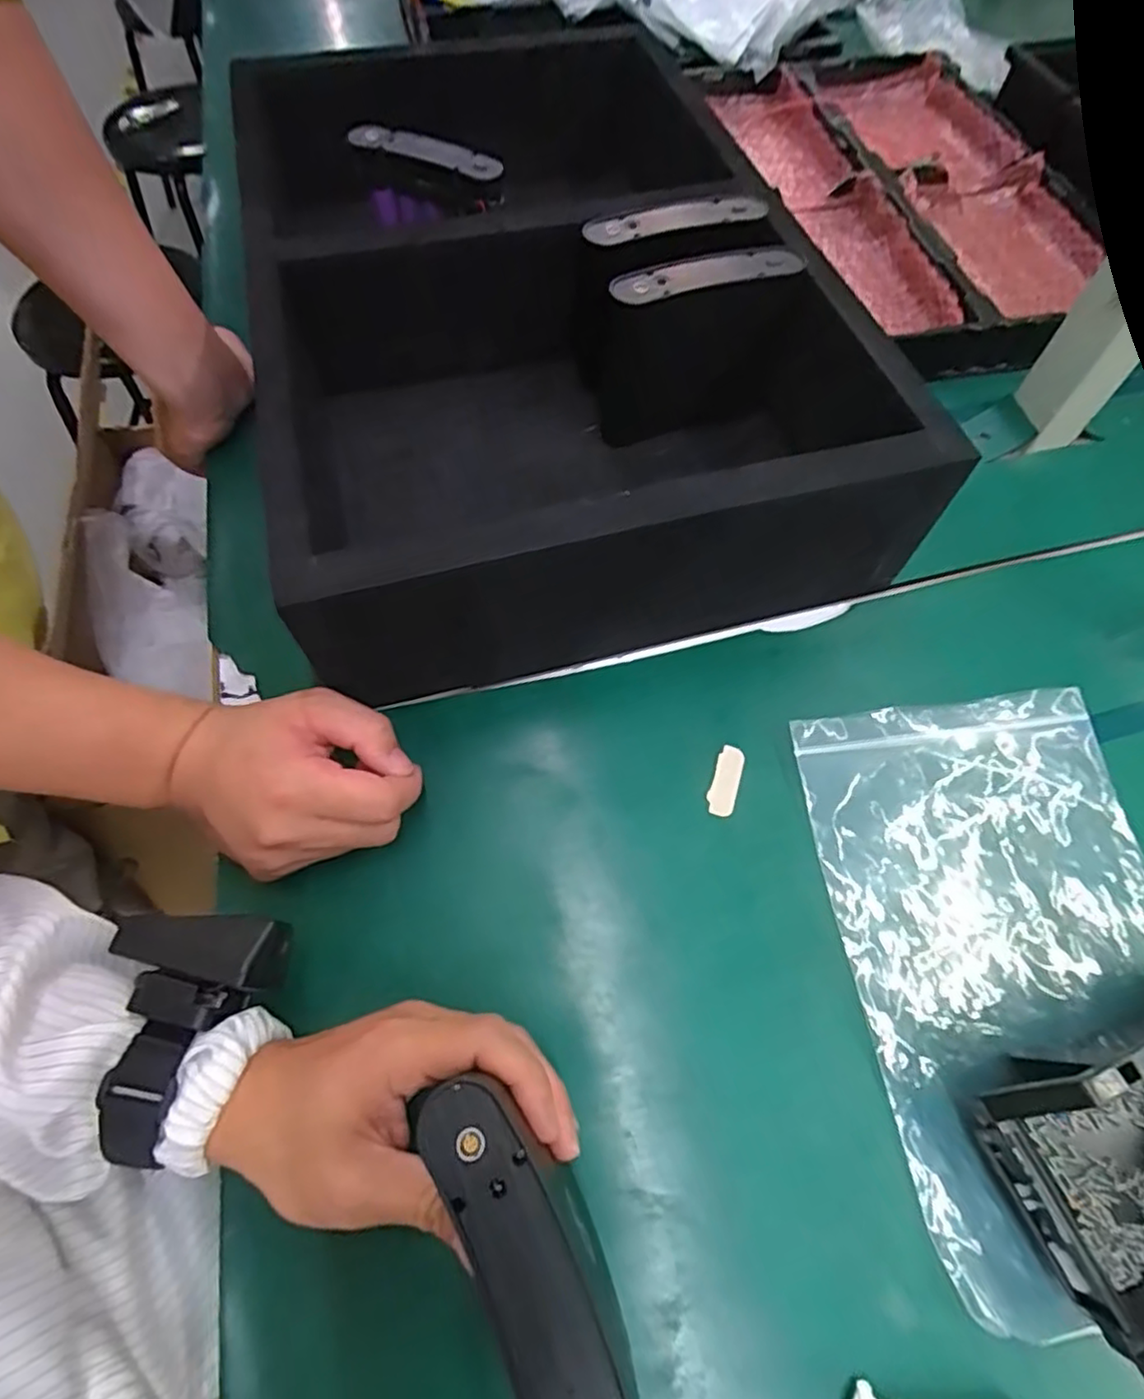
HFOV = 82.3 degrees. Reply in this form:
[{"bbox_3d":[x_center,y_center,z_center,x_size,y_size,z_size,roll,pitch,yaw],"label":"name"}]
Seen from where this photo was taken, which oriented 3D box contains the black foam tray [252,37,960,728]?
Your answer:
[{"bbox_3d":[-0.019,-0.284,0.475,0.363,0.121,0.541,-14,66,-7],"label":"black foam tray"}]

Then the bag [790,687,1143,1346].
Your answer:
[{"bbox_3d":[0.232,0.130,0.333,0.174,0.018,0.272,-6,65,-4],"label":"bag"}]

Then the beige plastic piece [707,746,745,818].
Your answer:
[{"bbox_3d":[0.088,0.046,0.374,0.016,0.004,0.040,18,66,7],"label":"beige plastic piece"}]

